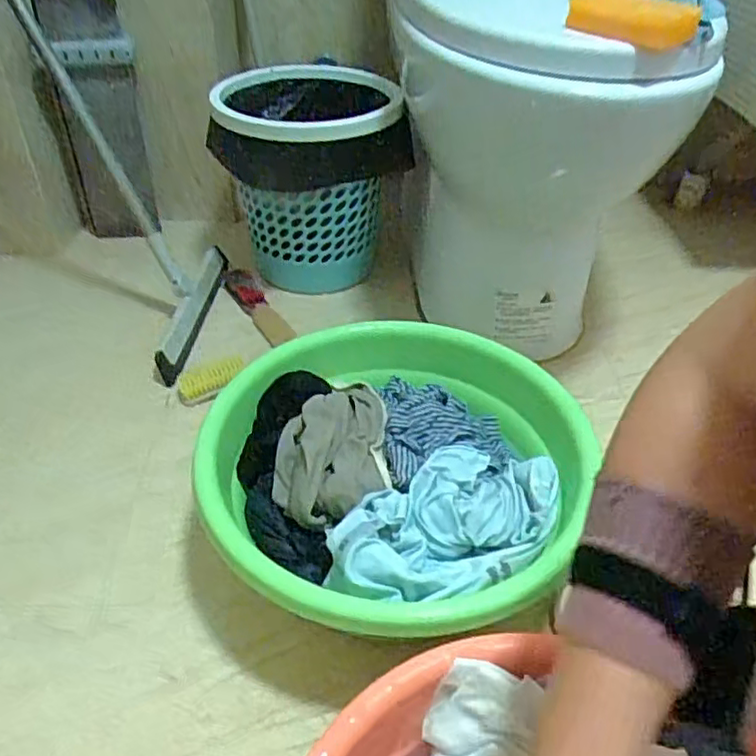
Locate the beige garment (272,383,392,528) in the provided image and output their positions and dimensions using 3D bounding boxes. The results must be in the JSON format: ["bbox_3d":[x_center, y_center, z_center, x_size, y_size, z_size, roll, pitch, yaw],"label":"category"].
[{"bbox_3d":[-0.045,0.060,0.629,0.104,0.060,0.164,0,40,-2],"label":"beige garment"}]

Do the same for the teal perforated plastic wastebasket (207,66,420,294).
[{"bbox_3d":[-0.102,-0.325,1.030,0.265,0.276,0.295,-1,40,-4],"label":"teal perforated plastic wastebasket"}]

